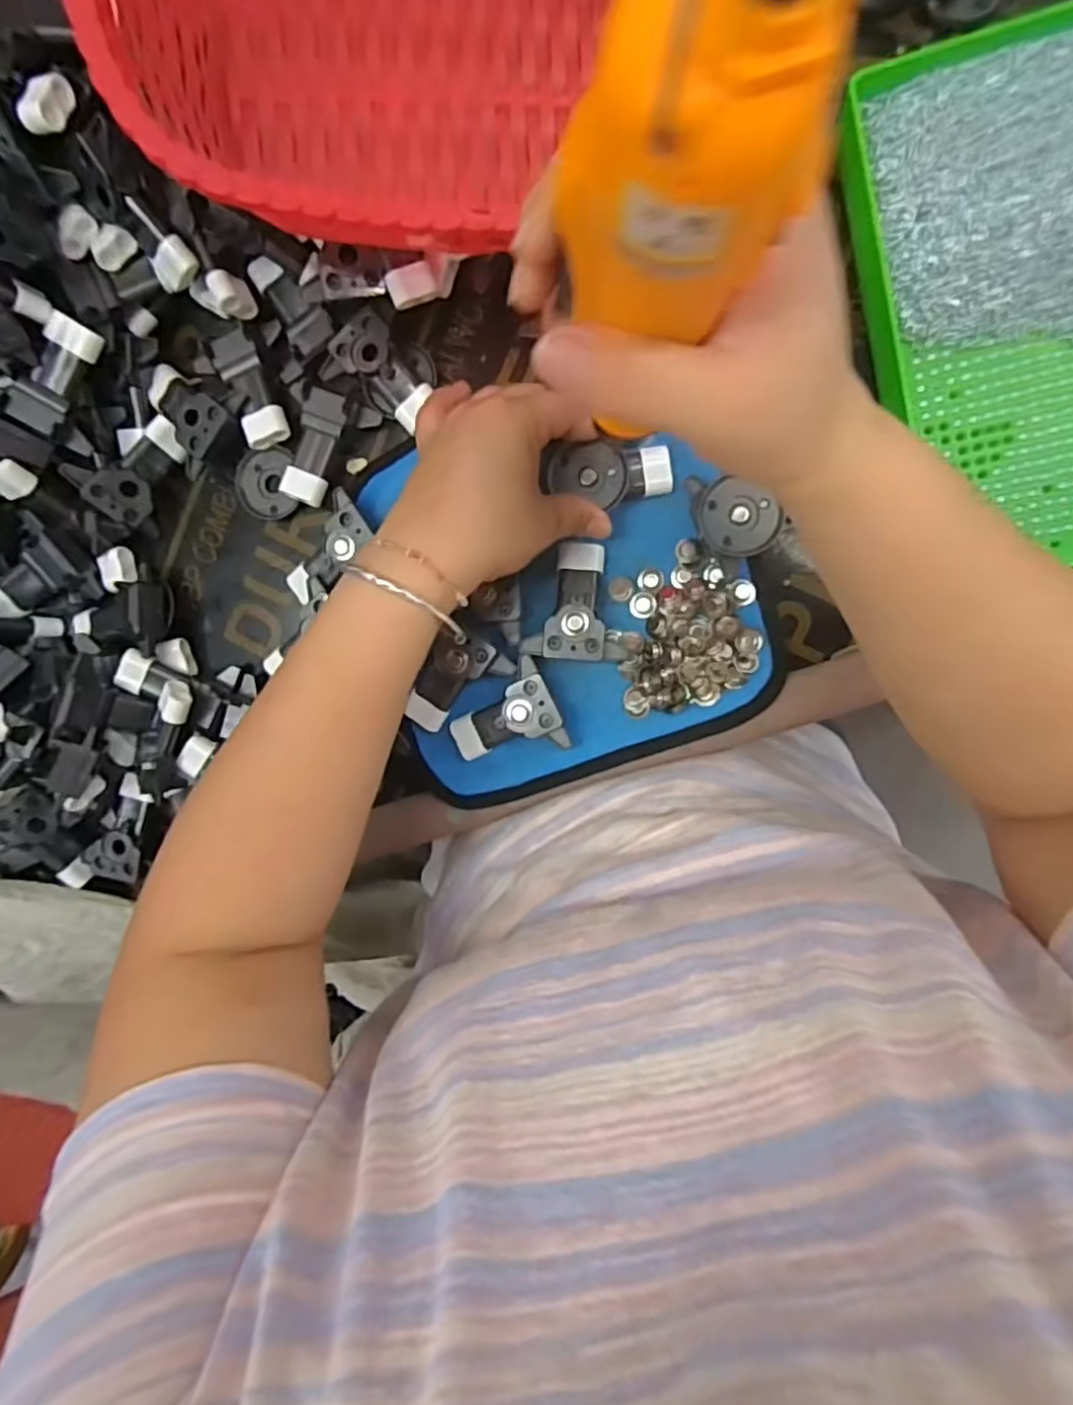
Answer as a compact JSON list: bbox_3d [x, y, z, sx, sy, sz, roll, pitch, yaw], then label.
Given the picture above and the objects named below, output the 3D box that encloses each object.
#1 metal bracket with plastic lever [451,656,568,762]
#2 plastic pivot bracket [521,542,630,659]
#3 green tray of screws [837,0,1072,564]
[{"bbox_3d":[-0.020,0.007,0.376,0.064,0.015,0.051,-17,94,9],"label":"metal bracket with plastic lever"},{"bbox_3d":[0.023,-0.055,0.366,0.054,0.022,0.063,5,97,7],"label":"plastic pivot bracket"},{"bbox_3d":[0.235,-0.186,0.316,0.158,0.035,0.244,-10,95,9],"label":"green tray of screws"}]

